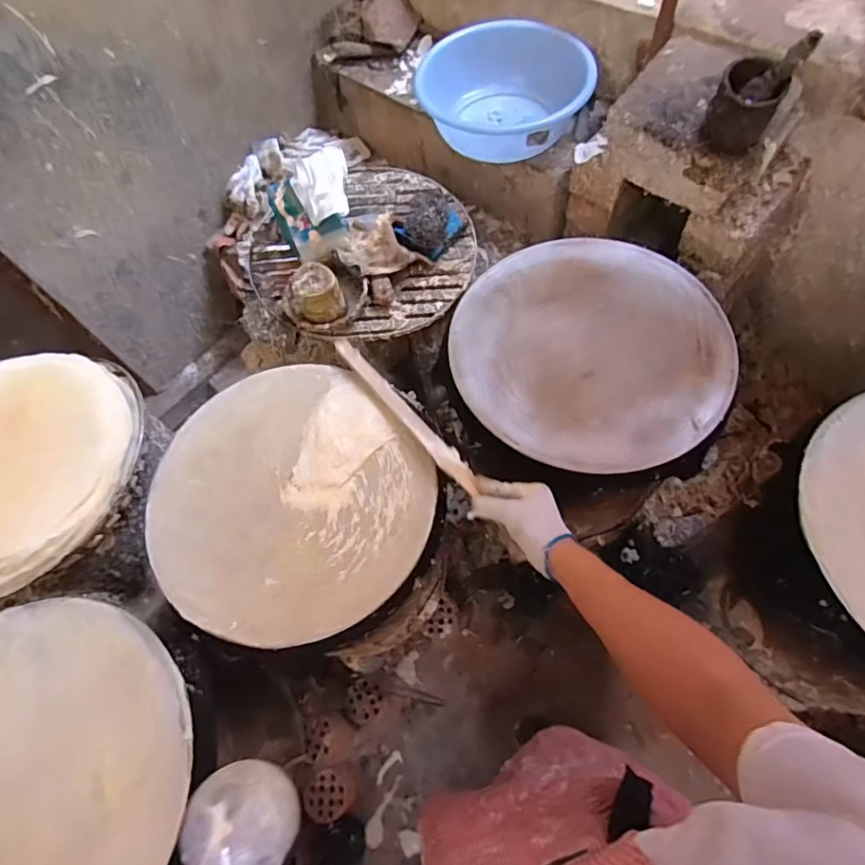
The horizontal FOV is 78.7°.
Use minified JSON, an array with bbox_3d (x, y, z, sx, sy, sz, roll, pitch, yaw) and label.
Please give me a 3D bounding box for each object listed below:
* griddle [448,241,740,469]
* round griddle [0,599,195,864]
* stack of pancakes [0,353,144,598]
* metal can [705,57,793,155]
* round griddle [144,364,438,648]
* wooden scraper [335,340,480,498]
[{"bbox_3d":[0.226,-0.131,0.765,0.385,0.036,0.378,-2,64,4],"label":"griddle"},{"bbox_3d":[-0.453,0.389,0.575,0.385,0.033,0.372,-2,64,4],"label":"round griddle"},{"bbox_3d":[-0.640,0.048,0.784,0.376,0.055,0.383,9,65,9],"label":"stack of pancakes"},{"bbox_3d":[0.485,-0.507,0.829,0.092,0.100,0.088,-2,64,4],"label":"metal can"},{"bbox_3d":[-0.190,0.078,0.687,0.345,0.022,0.366,-1,69,2],"label":"round griddle"},{"bbox_3d":[-0.038,-0.028,0.716,0.029,0.022,0.298,-38,66,-12],"label":"wooden scraper"}]

